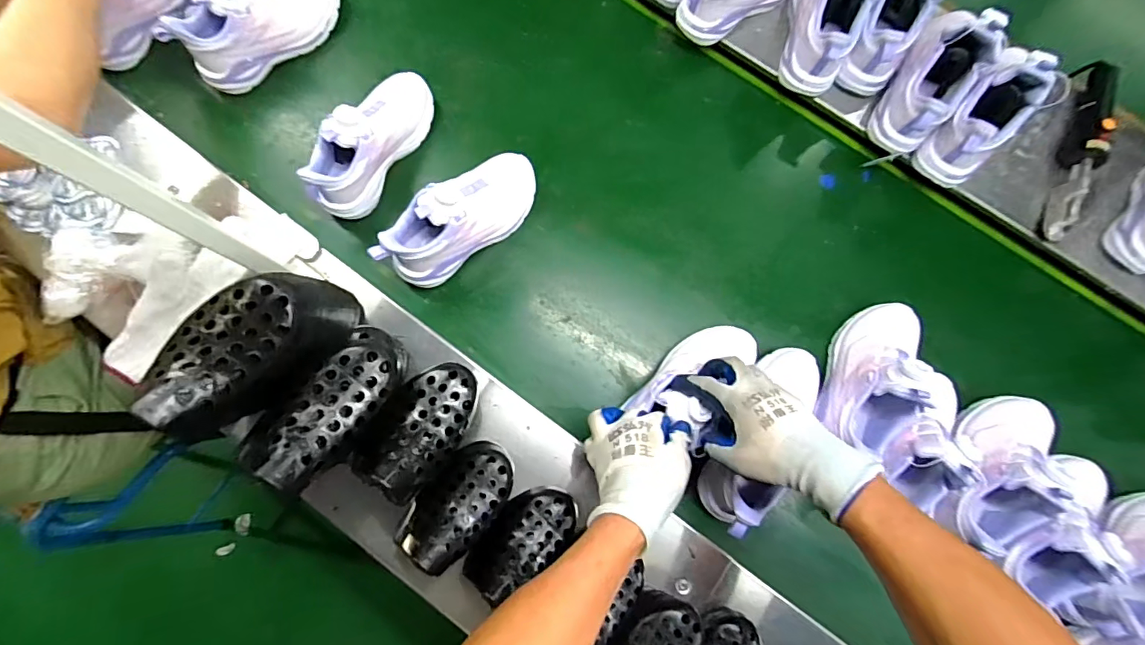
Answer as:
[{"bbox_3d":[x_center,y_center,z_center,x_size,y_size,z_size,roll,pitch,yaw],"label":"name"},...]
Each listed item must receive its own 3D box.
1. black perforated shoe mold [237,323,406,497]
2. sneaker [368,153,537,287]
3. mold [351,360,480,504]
[{"bbox_3d":[-0.216,0.071,0.450,0.079,0.069,0.173,29,55,5],"label":"black perforated shoe mold"},{"bbox_3d":[-0.131,-0.130,0.606,0.217,0.120,0.078,-44,86,-8],"label":"sneaker"},{"bbox_3d":[-0.145,0.105,0.482,0.070,0.060,0.142,37,54,-12],"label":"mold"}]

